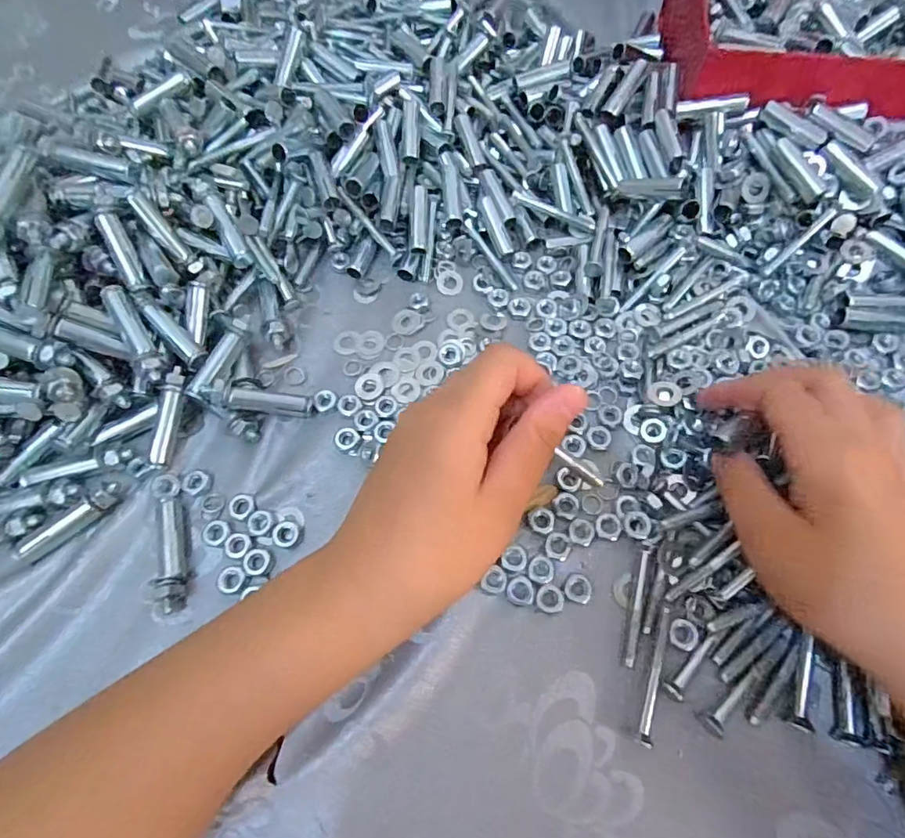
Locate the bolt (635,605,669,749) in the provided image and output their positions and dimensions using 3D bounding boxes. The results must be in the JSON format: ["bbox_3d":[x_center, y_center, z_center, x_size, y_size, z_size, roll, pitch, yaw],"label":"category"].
[{"bbox_3d":[0.090,0.113,0.224,0.007,0.009,0.056,19,69,10],"label":"bolt"}]

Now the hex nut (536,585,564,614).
[{"bbox_3d":[0.046,0.085,0.238,0.012,0.005,0.012,-3,67,1],"label":"hex nut"}]

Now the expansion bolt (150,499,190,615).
[{"bbox_3d":[-0.140,0.066,0.248,0.014,0.012,0.055,-20,67,-6],"label":"expansion bolt"}]

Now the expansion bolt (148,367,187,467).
[{"bbox_3d":[-0.150,-0.002,0.268,0.009,0.010,0.052,6,82,5],"label":"expansion bolt"}]

